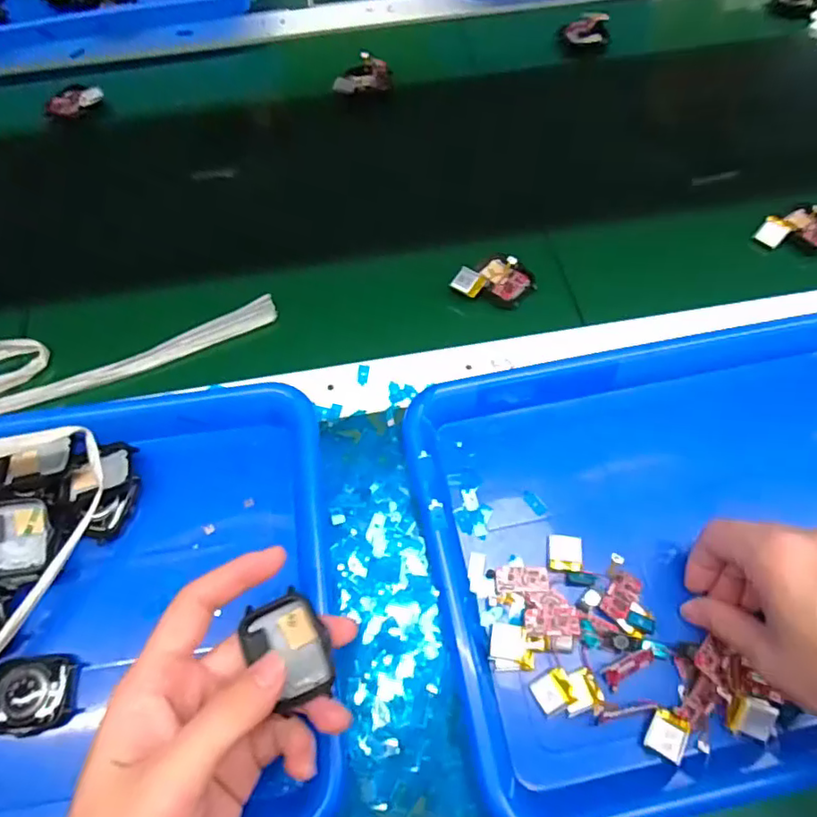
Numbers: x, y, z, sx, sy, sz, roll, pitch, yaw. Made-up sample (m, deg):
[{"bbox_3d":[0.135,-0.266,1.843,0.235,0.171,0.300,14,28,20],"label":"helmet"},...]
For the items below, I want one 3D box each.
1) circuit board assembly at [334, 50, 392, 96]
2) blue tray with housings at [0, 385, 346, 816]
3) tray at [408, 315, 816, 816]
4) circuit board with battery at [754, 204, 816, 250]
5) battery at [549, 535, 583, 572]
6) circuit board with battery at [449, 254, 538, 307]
[{"bbox_3d":[-0.045,-0.313,0.545,0.057,0.034,0.012,-26,24,-16],"label":"circuit board assembly"},{"bbox_3d":[-0.210,0.111,0.312,0.330,0.060,0.251,-6,65,-1],"label":"blue tray with housings"},{"bbox_3d":[0.180,0.078,0.339,0.327,0.032,0.251,-10,64,-4],"label":"tray"},{"bbox_3d":[0.309,-0.140,0.458,0.058,0.012,0.038,-23,67,-9],"label":"circuit board with battery"},{"bbox_3d":[0.093,0.085,0.343,0.019,0.004,0.022,-1,52,15],"label":"battery"},{"bbox_3d":[0.066,-0.096,0.440,0.047,0.013,0.051,39,72,17],"label":"circuit board with battery"}]

